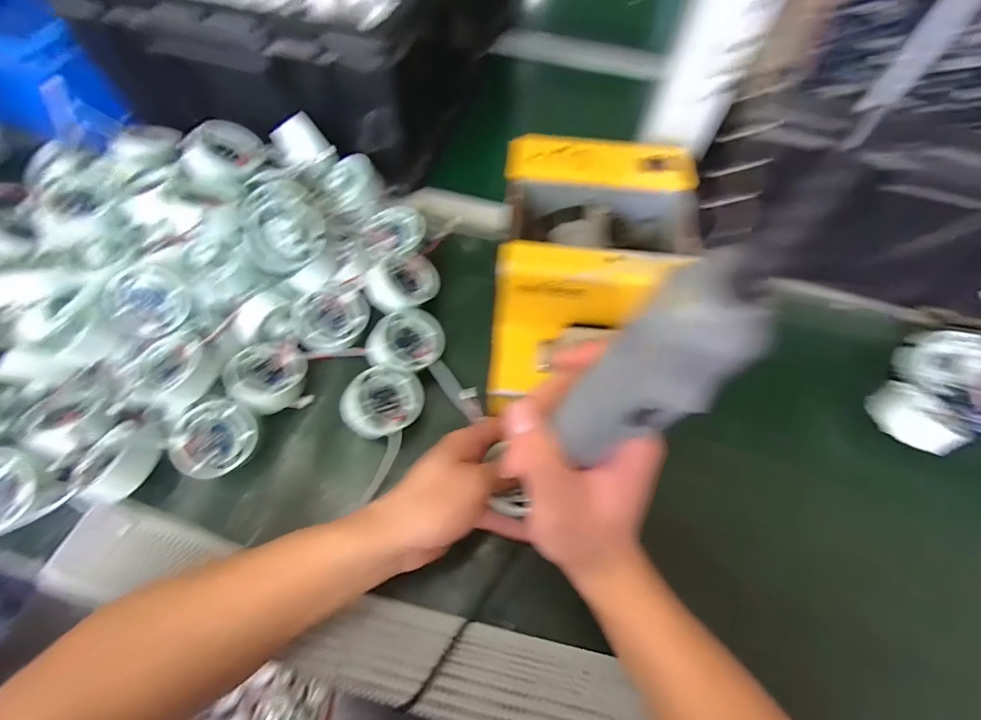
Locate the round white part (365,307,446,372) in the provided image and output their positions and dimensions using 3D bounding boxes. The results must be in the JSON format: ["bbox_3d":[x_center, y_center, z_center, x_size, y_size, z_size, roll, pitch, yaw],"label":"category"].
[{"bbox_3d":[-0.074,-0.016,0.390,0.067,0.024,0.051,-18,65,-10],"label":"round white part"}]

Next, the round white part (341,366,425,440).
[{"bbox_3d":[-0.086,0.033,0.364,0.063,0.026,0.050,-40,71,-19],"label":"round white part"}]

